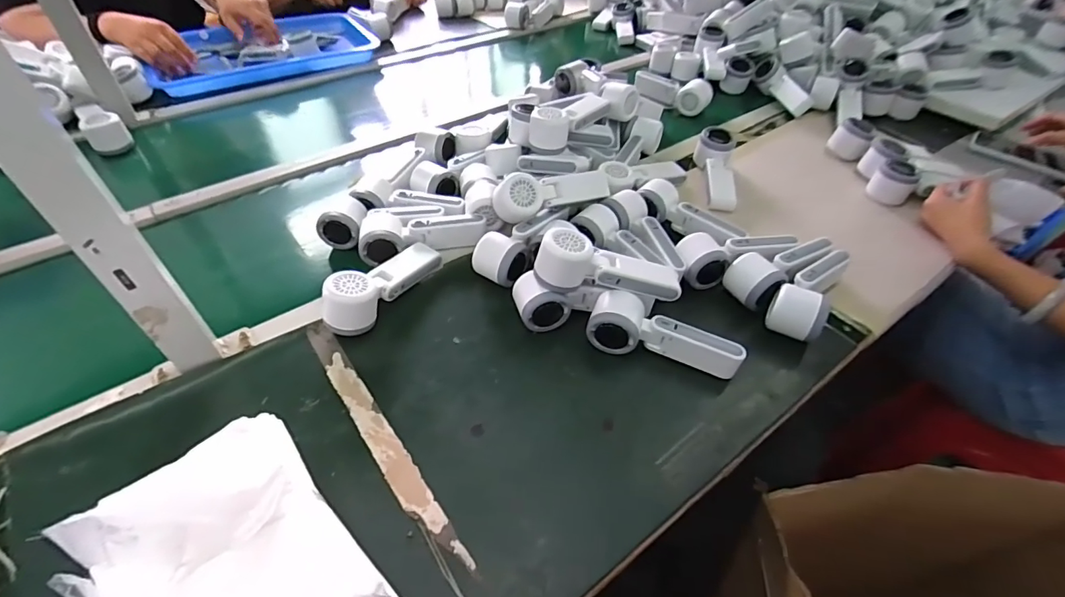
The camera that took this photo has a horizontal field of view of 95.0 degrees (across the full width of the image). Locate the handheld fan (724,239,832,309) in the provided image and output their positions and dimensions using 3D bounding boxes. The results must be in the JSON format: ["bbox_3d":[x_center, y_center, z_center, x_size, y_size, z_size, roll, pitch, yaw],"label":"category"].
[{"bbox_3d":[0.314,-0.045,0.622,0.160,0.042,0.059,-29,54,-26],"label":"handheld fan"}]

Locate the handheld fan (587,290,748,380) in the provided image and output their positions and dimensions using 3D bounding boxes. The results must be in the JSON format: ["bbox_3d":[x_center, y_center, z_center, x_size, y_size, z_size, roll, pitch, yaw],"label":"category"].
[{"bbox_3d":[0.147,0.039,0.550,0.167,0.050,0.069,10,47,7],"label":"handheld fan"}]

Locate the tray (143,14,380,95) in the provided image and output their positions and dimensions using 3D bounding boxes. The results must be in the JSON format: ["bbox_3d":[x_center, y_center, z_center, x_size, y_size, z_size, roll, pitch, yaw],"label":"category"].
[{"bbox_3d":[-0.623,-0.583,1.134,0.462,0.048,0.283,-24,52,-23],"label":"tray"}]

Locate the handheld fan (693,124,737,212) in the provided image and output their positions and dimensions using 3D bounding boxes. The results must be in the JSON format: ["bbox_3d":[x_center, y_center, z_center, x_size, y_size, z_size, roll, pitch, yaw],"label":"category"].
[{"bbox_3d":[0.295,-0.200,0.779,0.060,0.056,0.167,3,64,1],"label":"handheld fan"}]

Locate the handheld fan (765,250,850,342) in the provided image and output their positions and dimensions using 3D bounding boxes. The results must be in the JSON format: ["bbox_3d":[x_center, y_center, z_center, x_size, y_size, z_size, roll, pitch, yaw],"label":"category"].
[{"bbox_3d":[0.339,-0.015,0.599,0.059,0.059,0.163,28,52,23],"label":"handheld fan"}]

